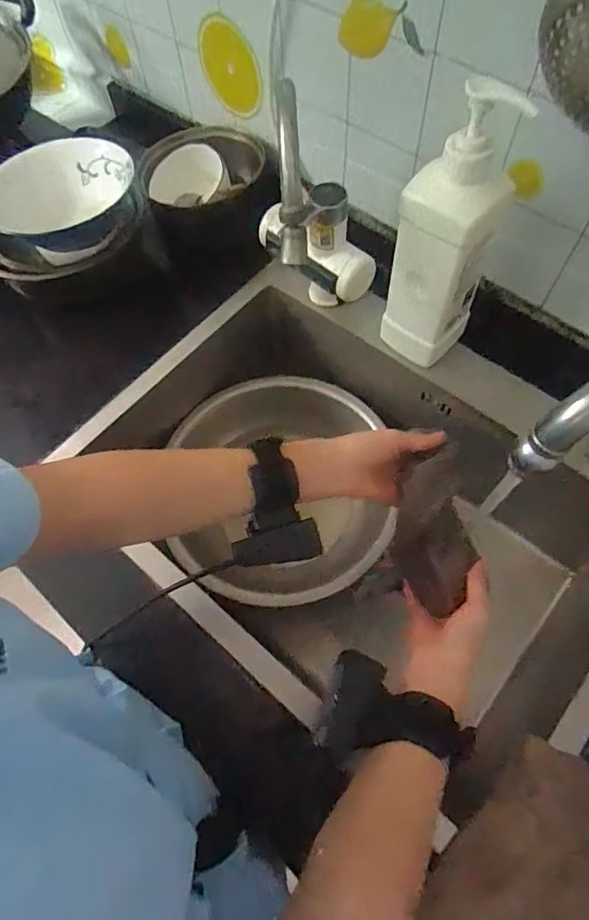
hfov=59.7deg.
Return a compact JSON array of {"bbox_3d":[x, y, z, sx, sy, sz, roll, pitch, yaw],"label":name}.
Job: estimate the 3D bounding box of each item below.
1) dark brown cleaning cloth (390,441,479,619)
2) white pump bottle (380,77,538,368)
[{"bbox_3d":[0.117,0.059,0.440,0.058,0.033,0.135,-2,96,2],"label":"dark brown cleaning cloth"},{"bbox_3d":[0.148,-0.213,0.507,0.083,0.288,0.068,28,66,15],"label":"white pump bottle"}]

